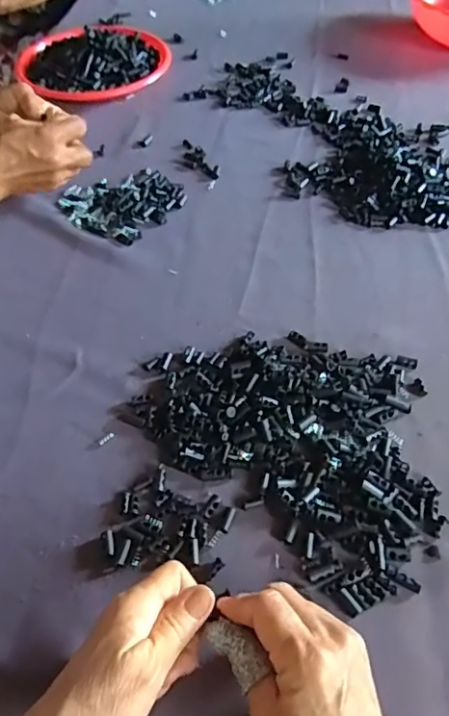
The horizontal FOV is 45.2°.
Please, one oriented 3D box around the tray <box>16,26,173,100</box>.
[{"bbox_3d":[-0.200,-0.465,0.821,0.223,0.053,0.219,-24,55,-17],"label":"tray"}]

